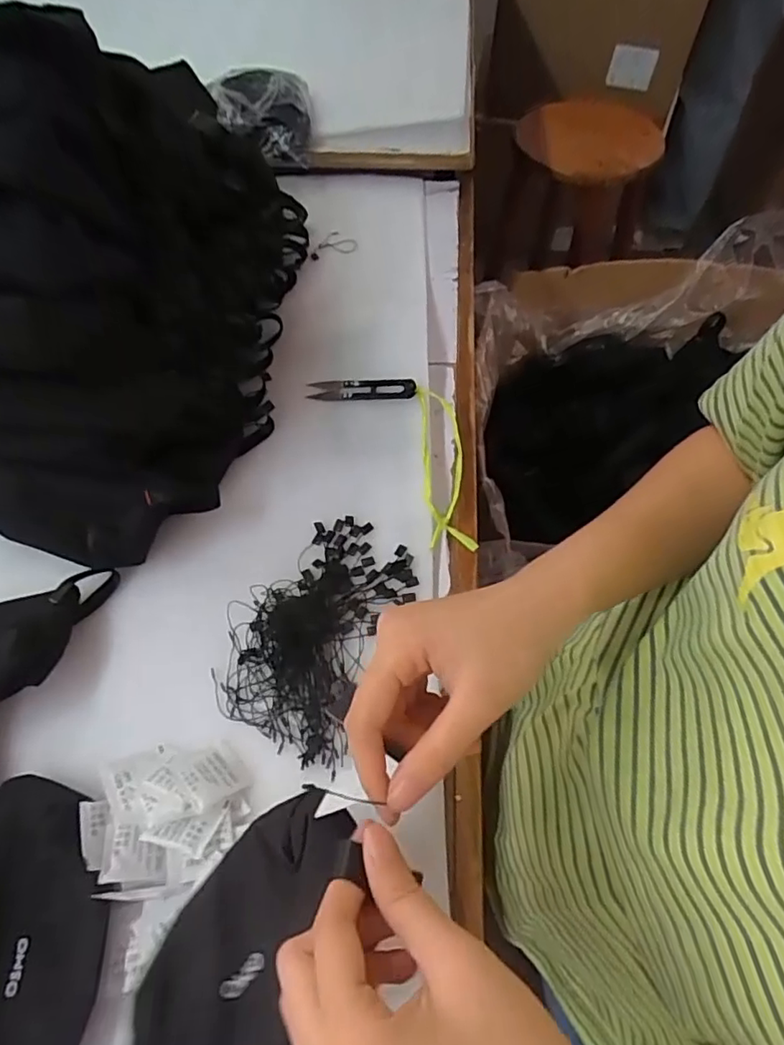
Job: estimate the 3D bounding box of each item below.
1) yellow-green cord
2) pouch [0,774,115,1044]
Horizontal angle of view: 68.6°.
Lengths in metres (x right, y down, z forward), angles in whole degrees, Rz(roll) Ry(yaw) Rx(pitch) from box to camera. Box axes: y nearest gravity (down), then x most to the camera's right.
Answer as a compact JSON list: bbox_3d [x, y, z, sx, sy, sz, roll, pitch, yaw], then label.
[{"bbox_3d":[0.044,-0.051,0.494,0.039,0.026,0.158,-4,59,-2],"label":"yellow-green cord"},{"bbox_3d":[-0.205,0.240,0.313,0.098,0.029,0.185,-5,59,-2],"label":"pouch"}]

